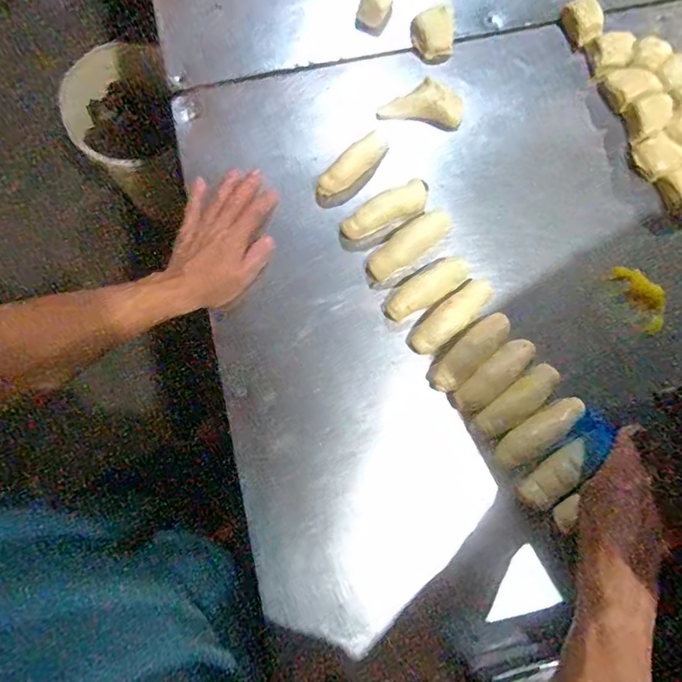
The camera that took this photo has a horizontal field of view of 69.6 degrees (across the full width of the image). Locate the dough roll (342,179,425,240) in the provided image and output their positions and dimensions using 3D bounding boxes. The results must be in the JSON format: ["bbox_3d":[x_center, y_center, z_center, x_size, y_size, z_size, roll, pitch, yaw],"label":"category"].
[{"bbox_3d":[0.049,-0.145,0.545,0.104,0.022,0.036,-25,81,-7],"label":"dough roll"}]

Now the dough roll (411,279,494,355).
[{"bbox_3d":[0.122,-0.028,0.528,0.109,0.029,0.032,-41,83,-9],"label":"dough roll"}]

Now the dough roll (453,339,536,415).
[{"bbox_3d":[0.162,0.037,0.520,0.100,0.021,0.033,-40,83,-9],"label":"dough roll"}]

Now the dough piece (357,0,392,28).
[{"bbox_3d":[0.045,-0.420,0.606,0.033,0.028,0.051,26,79,3],"label":"dough piece"}]

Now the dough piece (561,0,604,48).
[{"bbox_3d":[0.298,-0.393,0.603,0.039,0.025,0.056,-22,81,-6],"label":"dough piece"}]

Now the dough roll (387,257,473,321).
[{"bbox_3d":[0.095,-0.057,0.533,0.102,0.024,0.034,-32,82,-8],"label":"dough roll"}]

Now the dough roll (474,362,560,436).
[{"bbox_3d":[0.185,0.062,0.508,0.102,0.023,0.033,-34,82,-8],"label":"dough roll"}]

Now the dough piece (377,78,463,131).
[{"bbox_3d":[0.095,-0.281,0.581,0.095,0.020,0.050,10,79,0],"label":"dough piece"}]

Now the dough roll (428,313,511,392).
[{"bbox_3d":[0.137,0.012,0.523,0.105,0.023,0.033,-42,83,-9],"label":"dough roll"}]

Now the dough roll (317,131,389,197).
[{"bbox_3d":[0.013,-0.198,0.553,0.095,0.020,0.028,-41,83,-9],"label":"dough roll"}]

